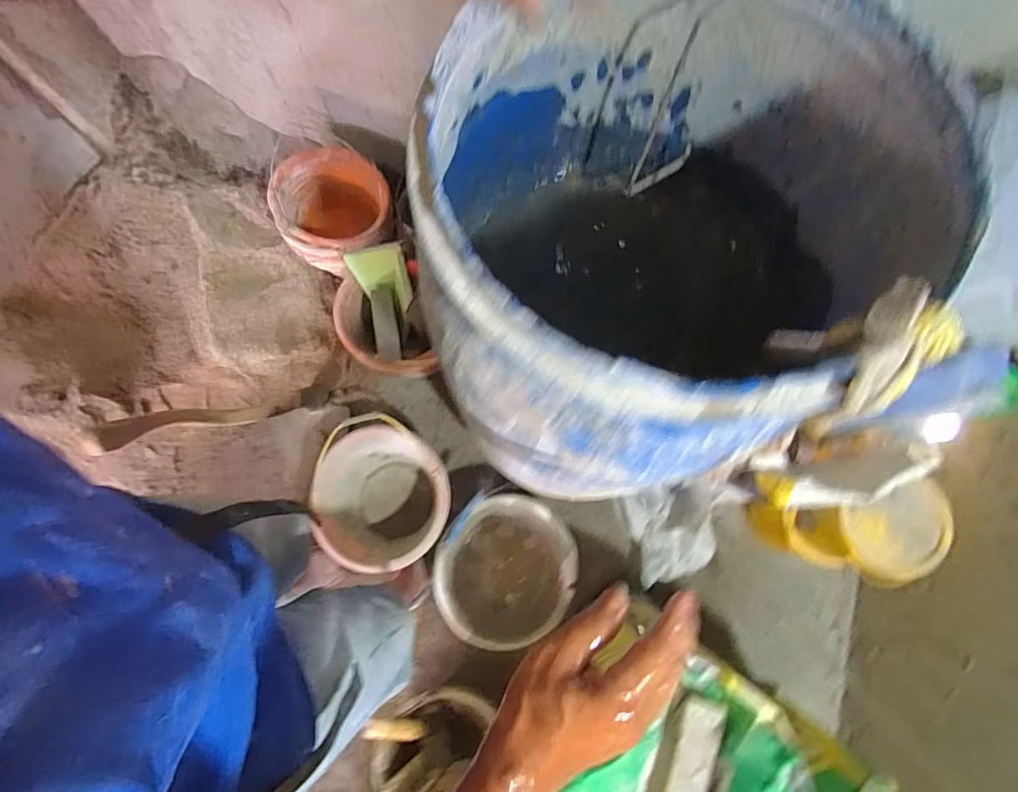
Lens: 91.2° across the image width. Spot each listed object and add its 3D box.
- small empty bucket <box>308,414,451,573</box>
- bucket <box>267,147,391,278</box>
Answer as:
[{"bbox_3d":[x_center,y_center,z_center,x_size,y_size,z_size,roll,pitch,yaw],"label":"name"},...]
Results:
[{"bbox_3d":[-0.283,0.233,1.161,0.284,0.257,0.312,-44,81,-10],"label":"small empty bucket"},{"bbox_3d":[-0.406,-0.426,1.203,0.237,0.207,0.252,0,77,0],"label":"bucket"}]

